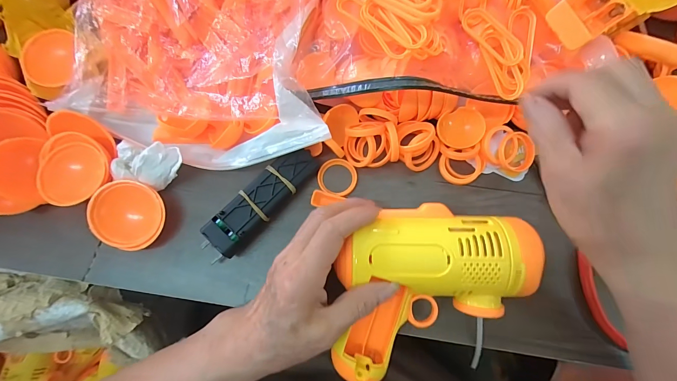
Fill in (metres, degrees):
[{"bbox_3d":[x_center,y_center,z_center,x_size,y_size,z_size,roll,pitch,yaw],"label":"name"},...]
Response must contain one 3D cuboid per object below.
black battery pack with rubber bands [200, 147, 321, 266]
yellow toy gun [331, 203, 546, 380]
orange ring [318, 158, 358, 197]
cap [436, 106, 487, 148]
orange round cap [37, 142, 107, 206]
[{"bbox_3d":[-0.067,0.009,0.262,0.030,0.023,0.117,41,81,10],"label":"black battery pack with rubber bands"},{"bbox_3d":[0.068,0.075,0.221,0.133,0.046,0.120,2,76,2],"label":"yellow toy gun"},{"bbox_3d":[-0.001,-0.012,0.274,0.035,0.007,0.035,0,76,1],"label":"orange ring"},{"bbox_3d":[0.108,-0.055,0.270,0.040,0.007,0.034,-16,93,3],"label":"cap"},{"bbox_3d":[-0.225,-0.014,0.256,0.054,0.007,0.052,0,76,1],"label":"orange round cap"}]

